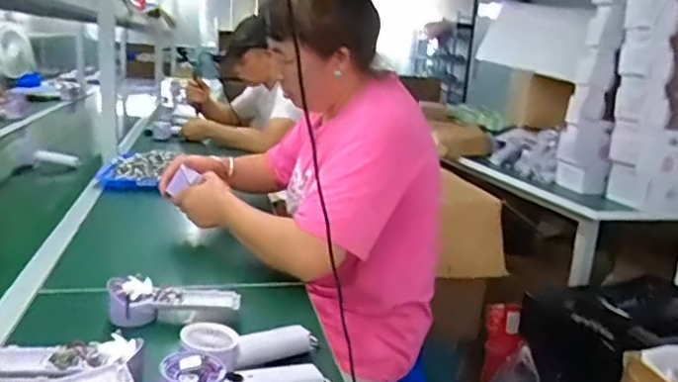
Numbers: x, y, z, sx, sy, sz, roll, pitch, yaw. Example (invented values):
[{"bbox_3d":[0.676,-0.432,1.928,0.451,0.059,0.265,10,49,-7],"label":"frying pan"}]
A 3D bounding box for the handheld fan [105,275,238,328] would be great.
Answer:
[{"bbox_3d":[-0.229,0.156,0.792,0.168,0.061,0.059,0,15,-15],"label":"handheld fan"}]

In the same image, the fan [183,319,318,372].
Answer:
[{"bbox_3d":[-0.101,0.183,0.675,0.061,0.051,0.192,19,0,44],"label":"fan"}]

